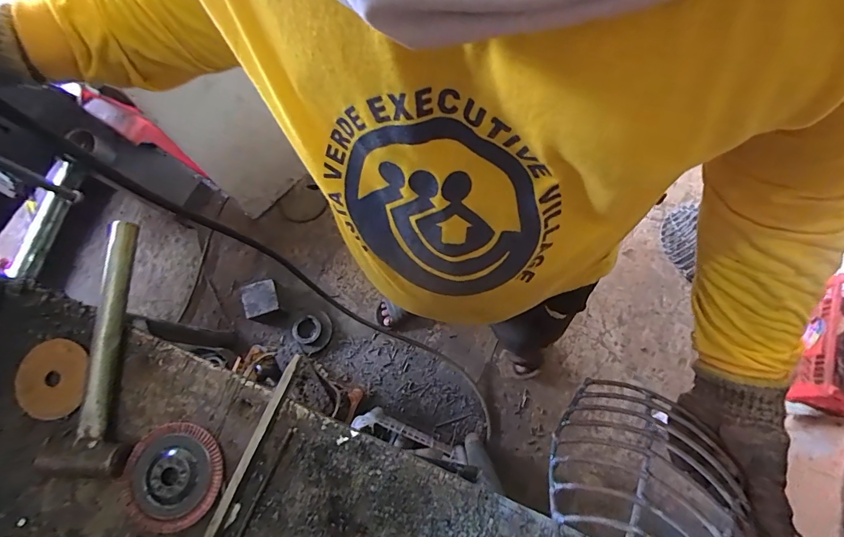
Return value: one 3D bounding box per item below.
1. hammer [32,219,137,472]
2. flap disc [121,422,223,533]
[{"bbox_3d":[-0.317,0.073,0.417,0.073,0.030,0.241,-3,75,1],"label":"hammer"},{"bbox_3d":[-0.230,0.193,0.391,0.087,0.016,0.087,-1,75,2],"label":"flap disc"}]

